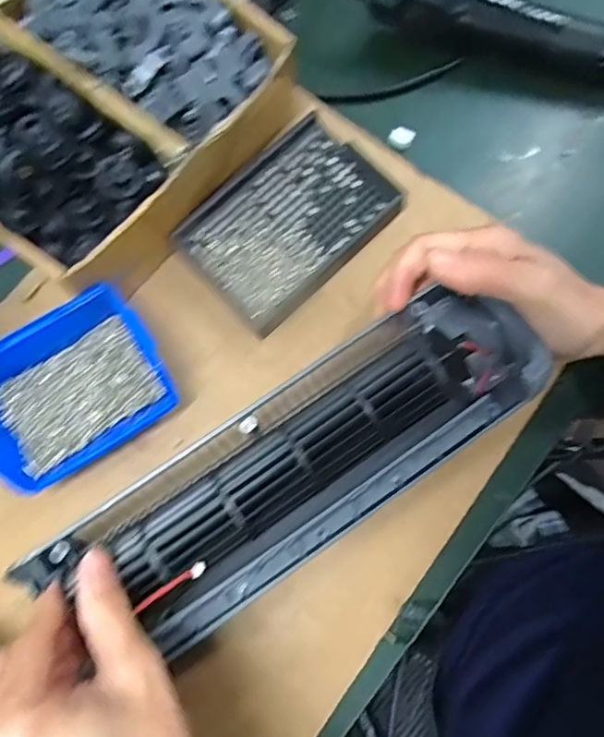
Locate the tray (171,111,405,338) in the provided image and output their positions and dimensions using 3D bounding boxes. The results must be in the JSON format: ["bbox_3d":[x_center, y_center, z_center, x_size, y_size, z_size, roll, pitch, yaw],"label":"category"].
[{"bbox_3d":[-0.009,-0.098,0.369,0.132,0.023,0.094,-44,81,-8],"label":"tray"}]

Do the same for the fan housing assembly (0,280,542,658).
[{"bbox_3d":[-0.002,0.054,0.294,0.283,0.045,0.086,-31,79,-8],"label":"fan housing assembly"}]

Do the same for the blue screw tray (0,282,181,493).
[{"bbox_3d":[-0.140,0.010,0.331,0.112,0.045,0.089,-33,79,-7],"label":"blue screw tray"}]

